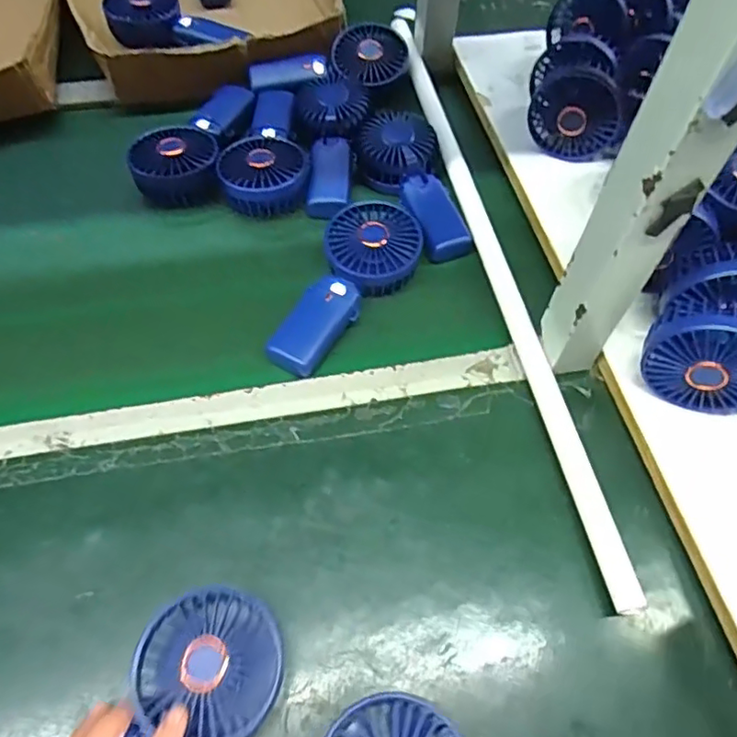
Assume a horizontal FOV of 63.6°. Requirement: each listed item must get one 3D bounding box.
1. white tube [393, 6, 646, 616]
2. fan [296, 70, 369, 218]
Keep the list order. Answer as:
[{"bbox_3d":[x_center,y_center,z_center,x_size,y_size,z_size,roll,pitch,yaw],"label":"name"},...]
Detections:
[{"bbox_3d":[0.108,-0.140,0.577,0.025,0.015,0.717,-10,62,-5],"label":"white tube"},{"bbox_3d":[-0.038,-0.245,0.634,0.078,0.038,0.188,-1,59,-2],"label":"fan"}]

